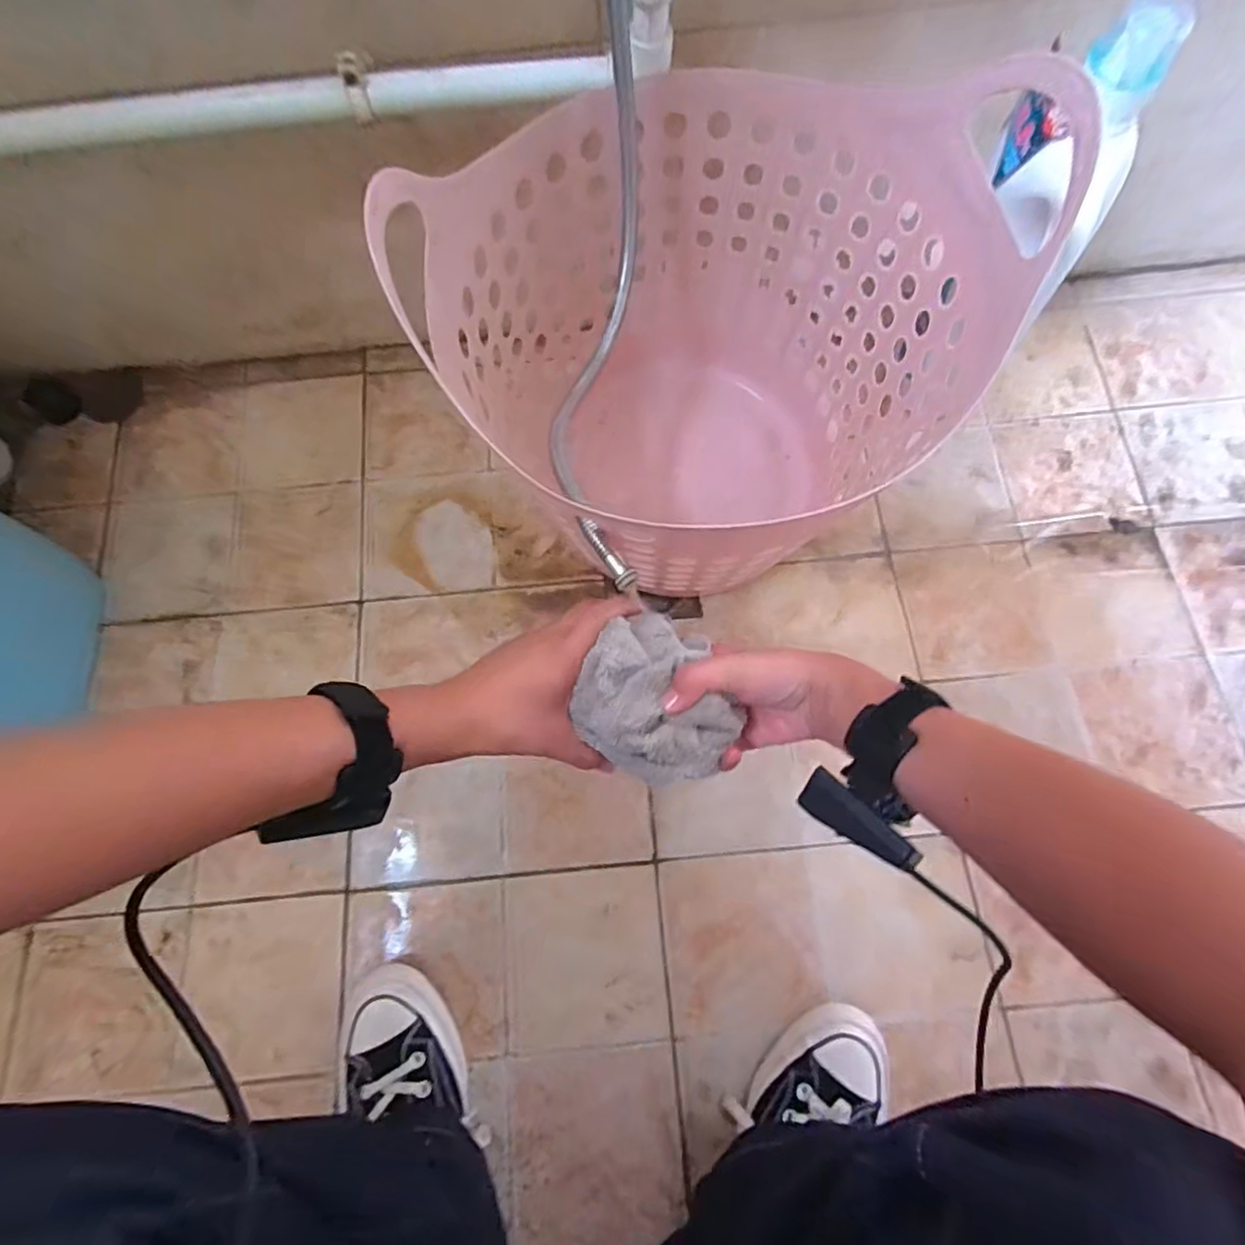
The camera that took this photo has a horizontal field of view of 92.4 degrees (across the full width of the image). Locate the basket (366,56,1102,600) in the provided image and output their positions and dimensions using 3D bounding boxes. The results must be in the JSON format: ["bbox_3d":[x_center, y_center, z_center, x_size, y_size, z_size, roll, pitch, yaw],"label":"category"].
[{"bbox_3d":[0.066,-0.223,0.531,0.361,0.364,0.354,-1,73,2],"label":"basket"}]

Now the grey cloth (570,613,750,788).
[{"bbox_3d":[0.024,0.050,0.386,0.102,0.043,0.095,28,77,9],"label":"grey cloth"}]

